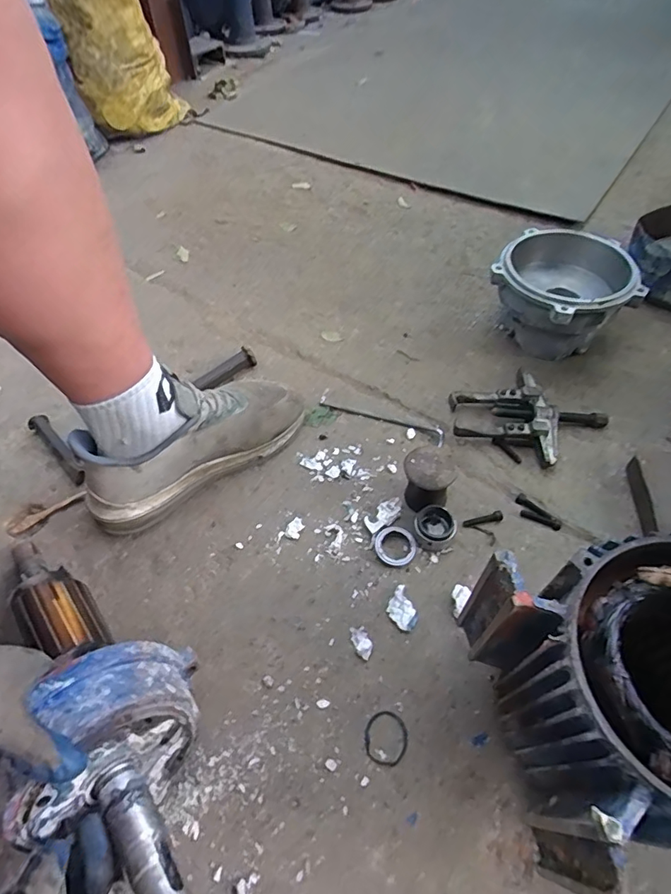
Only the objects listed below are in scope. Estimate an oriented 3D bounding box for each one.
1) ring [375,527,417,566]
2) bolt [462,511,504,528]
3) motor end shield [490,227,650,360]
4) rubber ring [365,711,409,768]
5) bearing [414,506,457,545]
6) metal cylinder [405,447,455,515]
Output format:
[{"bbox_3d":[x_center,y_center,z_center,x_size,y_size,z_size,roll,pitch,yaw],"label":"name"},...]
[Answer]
[{"bbox_3d":[0.067,0.111,0.561,0.044,0.010,0.045,-1,54,1],"label":"ring"},{"bbox_3d":[0.171,0.085,0.574,0.045,0.011,0.012,-13,54,-5],"label":"bolt"},{"bbox_3d":[0.322,-0.215,0.714,0.176,0.117,0.182,-1,54,1],"label":"motor end shield"},{"bbox_3d":[0.047,0.275,0.468,0.041,0.004,0.044,-1,54,1],"label":"rubber ring"},{"bbox_3d":[0.114,0.092,0.569,0.045,0.030,0.039,7,54,7],"label":"bearing"},{"bbox_3d":[0.105,0.040,0.574,0.054,0.071,0.055,-8,54,-4],"label":"metal cylinder"}]

